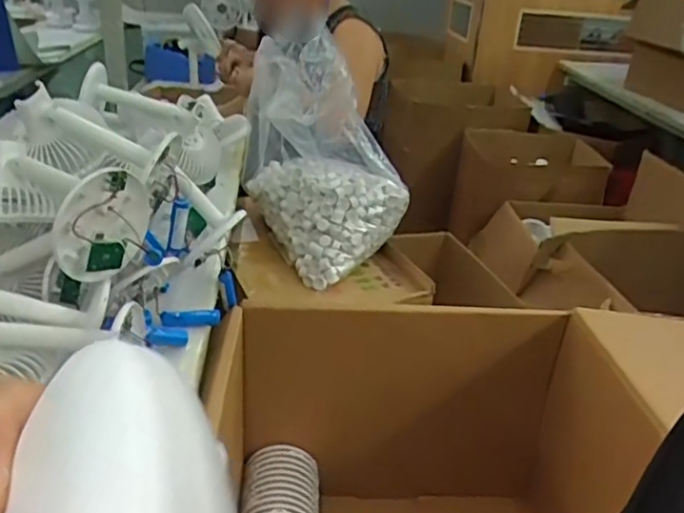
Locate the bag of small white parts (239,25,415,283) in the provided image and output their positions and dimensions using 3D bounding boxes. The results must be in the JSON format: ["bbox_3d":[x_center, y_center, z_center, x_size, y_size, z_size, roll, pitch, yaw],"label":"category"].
[{"bbox_3d":[-0.054,-0.186,1.103,0.193,0.331,0.313,-18,34,-36],"label":"bag of small white parts"}]

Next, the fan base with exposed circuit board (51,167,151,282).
[{"bbox_3d":[-0.223,-0.032,0.591,0.031,0.098,0.100,13,28,18],"label":"fan base with exposed circuit board"}]

